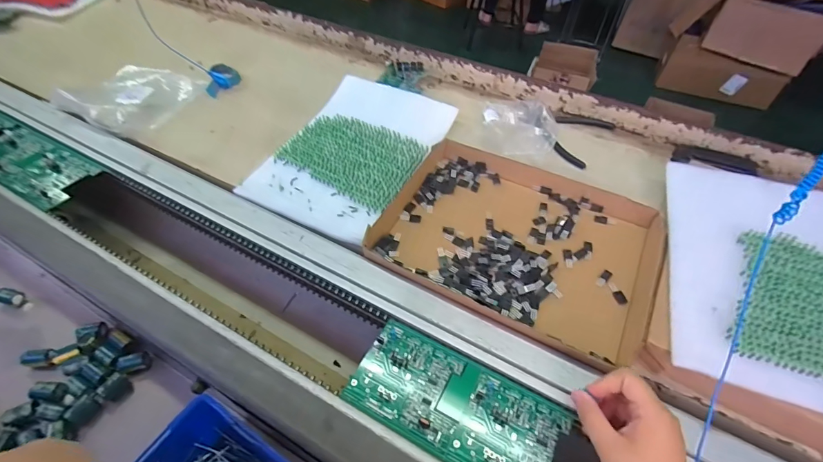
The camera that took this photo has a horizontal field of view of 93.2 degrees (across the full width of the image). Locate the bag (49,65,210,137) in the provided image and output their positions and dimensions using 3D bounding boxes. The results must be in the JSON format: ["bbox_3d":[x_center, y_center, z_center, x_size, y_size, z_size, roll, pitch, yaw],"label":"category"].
[{"bbox_3d":[-0.477,-0.239,0.666,0.172,0.045,0.186,16,48,13],"label":"bag"}]

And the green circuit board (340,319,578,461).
[{"bbox_3d":[0.049,0.168,0.367,0.213,0.010,0.095,23,49,19],"label":"green circuit board"}]

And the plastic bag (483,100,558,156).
[{"bbox_3d":[0.167,-0.159,0.597,0.111,0.050,0.107,33,54,27],"label":"plastic bag"}]

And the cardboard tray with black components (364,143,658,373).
[{"bbox_3d":[0.133,0.005,0.495,0.323,0.040,0.238,24,50,19],"label":"cardboard tray with black components"}]

